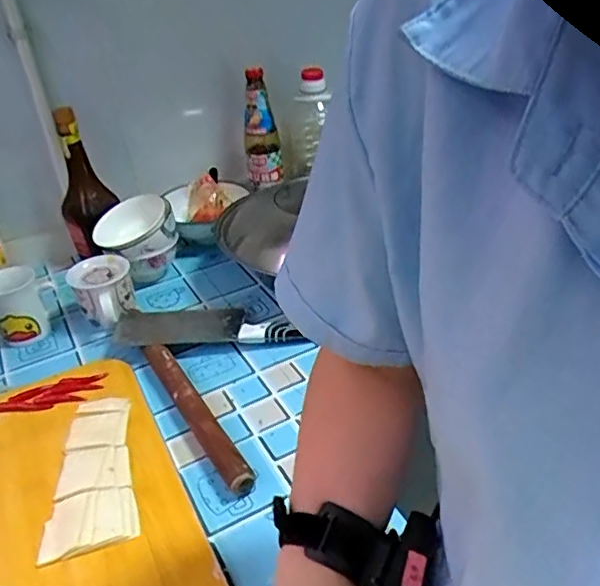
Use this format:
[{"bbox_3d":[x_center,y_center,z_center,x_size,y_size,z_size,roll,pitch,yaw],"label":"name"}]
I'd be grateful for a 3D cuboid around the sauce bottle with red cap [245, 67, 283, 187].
[{"bbox_3d":[-0.070,-0.305,1.095,0.064,0.198,0.073,-5,33,0],"label":"sauce bottle with red cap"}]

